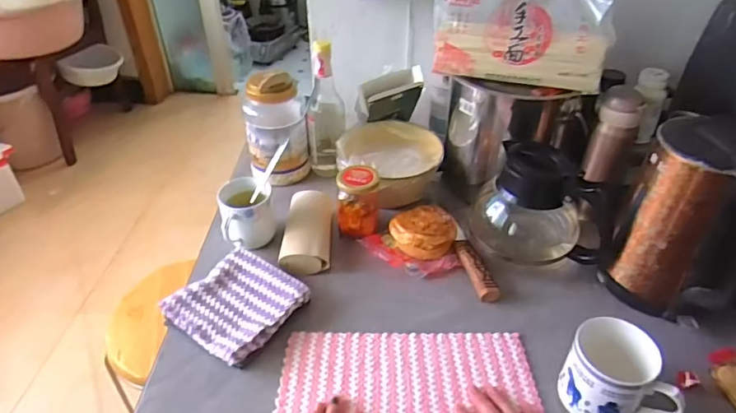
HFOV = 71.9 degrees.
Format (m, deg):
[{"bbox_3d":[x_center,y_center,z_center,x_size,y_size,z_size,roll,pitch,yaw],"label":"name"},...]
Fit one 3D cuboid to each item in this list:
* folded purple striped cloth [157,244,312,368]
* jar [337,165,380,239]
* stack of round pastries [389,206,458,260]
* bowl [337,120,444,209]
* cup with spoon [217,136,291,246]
[{"bbox_3d":[-0.171,0.131,0.677,0.137,0.031,0.145,25,43,26],"label":"folded purple striped cloth"},{"bbox_3d":[-0.015,-0.012,0.786,0.062,0.084,0.063,0,38,-4],"label":"jar"},{"bbox_3d":[0.084,0.041,0.773,0.090,0.050,0.073,-17,42,-24],"label":"stack of round pastries"},{"bbox_3d":[0.036,-0.065,0.863,0.187,0.085,0.168,-30,48,-35],"label":"bowl"},{"bbox_3d":[-0.172,-0.014,0.758,0.095,0.104,0.113,-2,38,-7],"label":"cup with spoon"}]

